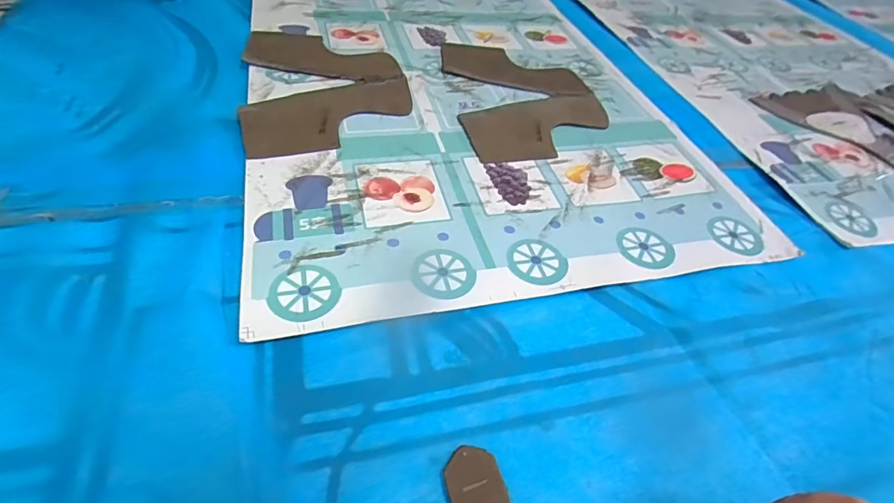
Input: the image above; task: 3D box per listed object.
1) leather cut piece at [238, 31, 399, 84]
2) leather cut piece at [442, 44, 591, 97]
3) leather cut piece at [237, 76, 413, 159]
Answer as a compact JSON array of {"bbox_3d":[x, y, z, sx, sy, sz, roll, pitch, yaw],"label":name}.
[{"bbox_3d":[-0.120,-0.192,0.450,0.151,0.004,0.080,9,48,1],"label":"leather cut piece"},{"bbox_3d":[0.069,-0.191,0.477,0.150,0.004,0.072,15,48,6],"label":"leather cut piece"},{"bbox_3d":[-0.093,-0.115,0.384,0.147,0.005,0.083,-17,53,-21],"label":"leather cut piece"}]

